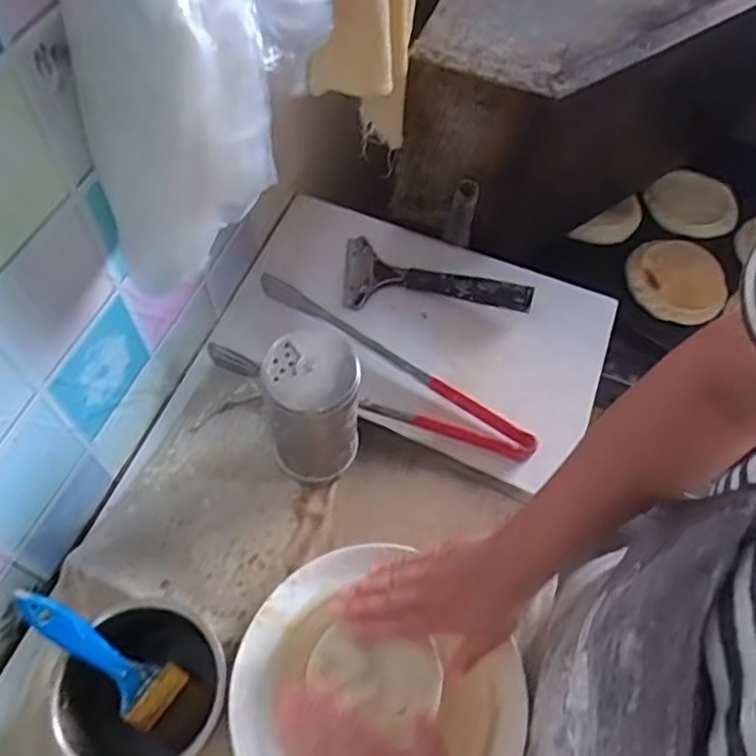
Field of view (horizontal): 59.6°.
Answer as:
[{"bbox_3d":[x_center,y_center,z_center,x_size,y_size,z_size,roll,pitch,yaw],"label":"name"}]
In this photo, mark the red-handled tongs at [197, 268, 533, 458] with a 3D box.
[{"bbox_3d":[0.003,-0.006,0.667,0.328,0.030,0.102,21,61,7],"label":"red-handled tongs"}]

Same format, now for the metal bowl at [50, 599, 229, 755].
[{"bbox_3d":[-0.169,0.230,0.489,0.104,0.081,0.110,2,61,-3],"label":"metal bowl"}]

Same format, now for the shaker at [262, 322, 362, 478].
[{"bbox_3d":[-0.055,0.031,0.564,0.074,0.164,0.075,2,61,-3],"label":"shaker"}]

